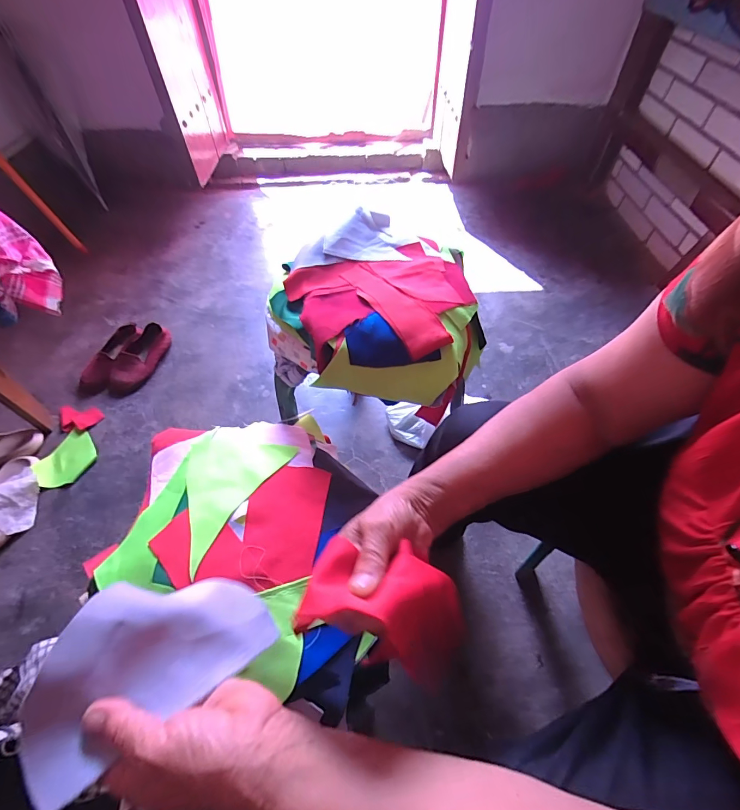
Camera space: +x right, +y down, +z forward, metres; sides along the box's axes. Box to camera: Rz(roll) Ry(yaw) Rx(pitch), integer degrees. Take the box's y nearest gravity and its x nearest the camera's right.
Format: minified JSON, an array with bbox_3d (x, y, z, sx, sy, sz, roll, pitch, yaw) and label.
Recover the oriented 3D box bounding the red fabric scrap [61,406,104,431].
[{"bbox_3d":[-0.689,0.028,0.952,0.097,0.011,0.073,-8,52,-5],"label":"red fabric scrap"}]

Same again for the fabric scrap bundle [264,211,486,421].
[{"bbox_3d":[0.011,-0.141,0.578,0.306,0.110,0.311,9,49,6],"label":"fabric scrap bundle"}]

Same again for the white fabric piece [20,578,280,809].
[{"bbox_3d":[-0.149,0.168,0.285,0.158,0.032,0.091,-16,73,-50],"label":"white fabric piece"}]

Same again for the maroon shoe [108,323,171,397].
[{"bbox_3d":[-0.597,-0.118,1.032,0.077,0.055,0.217,15,63,11],"label":"maroon shoe"}]

